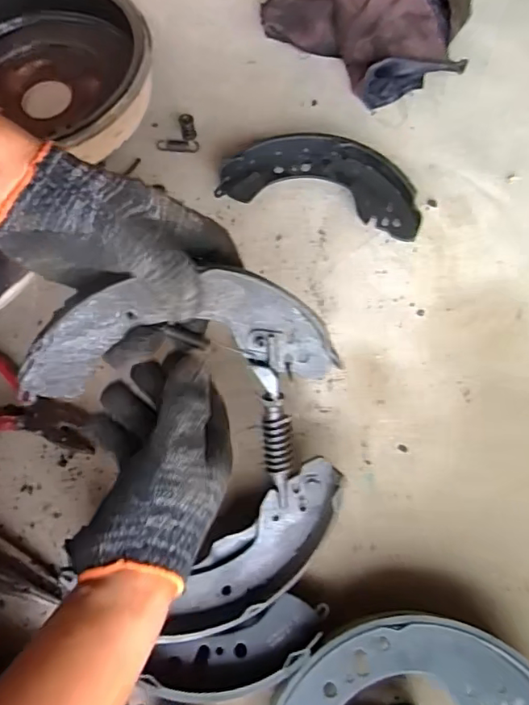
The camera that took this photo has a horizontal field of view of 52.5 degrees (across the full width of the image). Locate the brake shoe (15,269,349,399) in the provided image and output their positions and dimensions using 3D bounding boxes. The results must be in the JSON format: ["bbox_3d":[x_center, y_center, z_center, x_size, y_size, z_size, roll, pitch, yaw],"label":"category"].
[{"bbox_3d":[-0.054,-0.013,0.365,0.202,0.048,0.071,-4,107,-14],"label":"brake shoe"}]

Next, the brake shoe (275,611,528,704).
[{"bbox_3d":[0.098,0.241,0.391,0.201,0.032,0.091,-10,69,-2],"label":"brake shoe"}]

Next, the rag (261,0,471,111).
[{"bbox_3d":[0.132,-0.387,0.616,0.246,0.075,0.189,-14,69,-4],"label":"rag"}]

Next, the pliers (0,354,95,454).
[{"bbox_3d":[-0.244,0.047,0.501,0.189,0.017,0.081,21,71,10],"label":"pliers"}]

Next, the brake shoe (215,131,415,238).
[{"bbox_3d":[0.062,-0.179,0.563,0.209,0.038,0.090,15,70,7],"label":"brake shoe"}]

